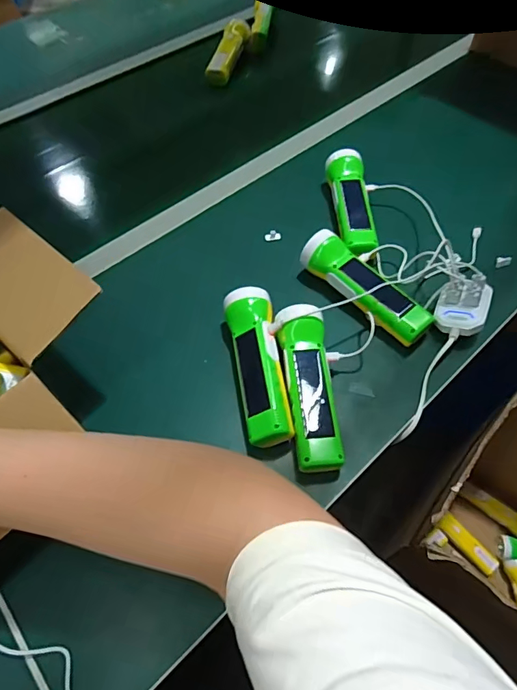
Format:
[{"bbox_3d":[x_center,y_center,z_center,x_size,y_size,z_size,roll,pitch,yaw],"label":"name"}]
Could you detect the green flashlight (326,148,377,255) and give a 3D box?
[{"bbox_3d":[0.124,-0.184,0.585,0.048,0.051,0.181,-2,57,1],"label":"green flashlight"}]

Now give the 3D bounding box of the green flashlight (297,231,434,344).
[{"bbox_3d":[0.121,-0.066,0.506,0.054,0.053,0.166,-37,63,-20],"label":"green flashlight"}]

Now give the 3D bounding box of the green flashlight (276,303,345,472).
[{"bbox_3d":[0.050,0.042,0.440,0.055,0.051,0.168,-4,57,0],"label":"green flashlight"}]

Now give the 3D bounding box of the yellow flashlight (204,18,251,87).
[{"bbox_3d":[-0.062,-0.573,0.862,0.054,0.058,0.176,11,58,9],"label":"yellow flashlight"}]

